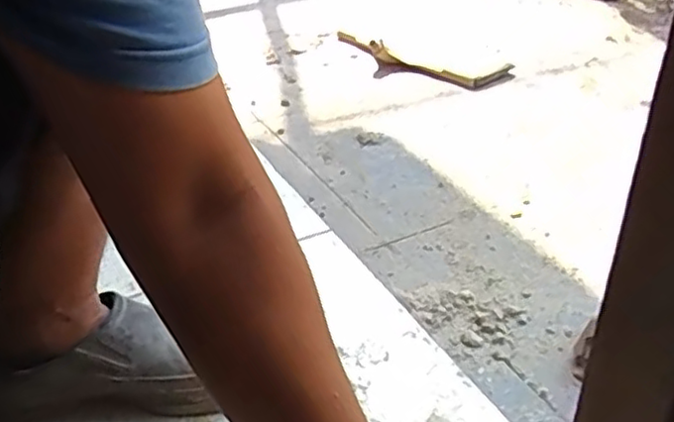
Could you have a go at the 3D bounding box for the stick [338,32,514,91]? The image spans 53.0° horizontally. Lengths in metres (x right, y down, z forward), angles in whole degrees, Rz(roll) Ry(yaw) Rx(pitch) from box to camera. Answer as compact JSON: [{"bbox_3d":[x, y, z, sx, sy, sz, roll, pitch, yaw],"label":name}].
[{"bbox_3d":[0.134,-0.287,1.295,0.399,0.042,0.117,23,42,32],"label":"stick"}]

